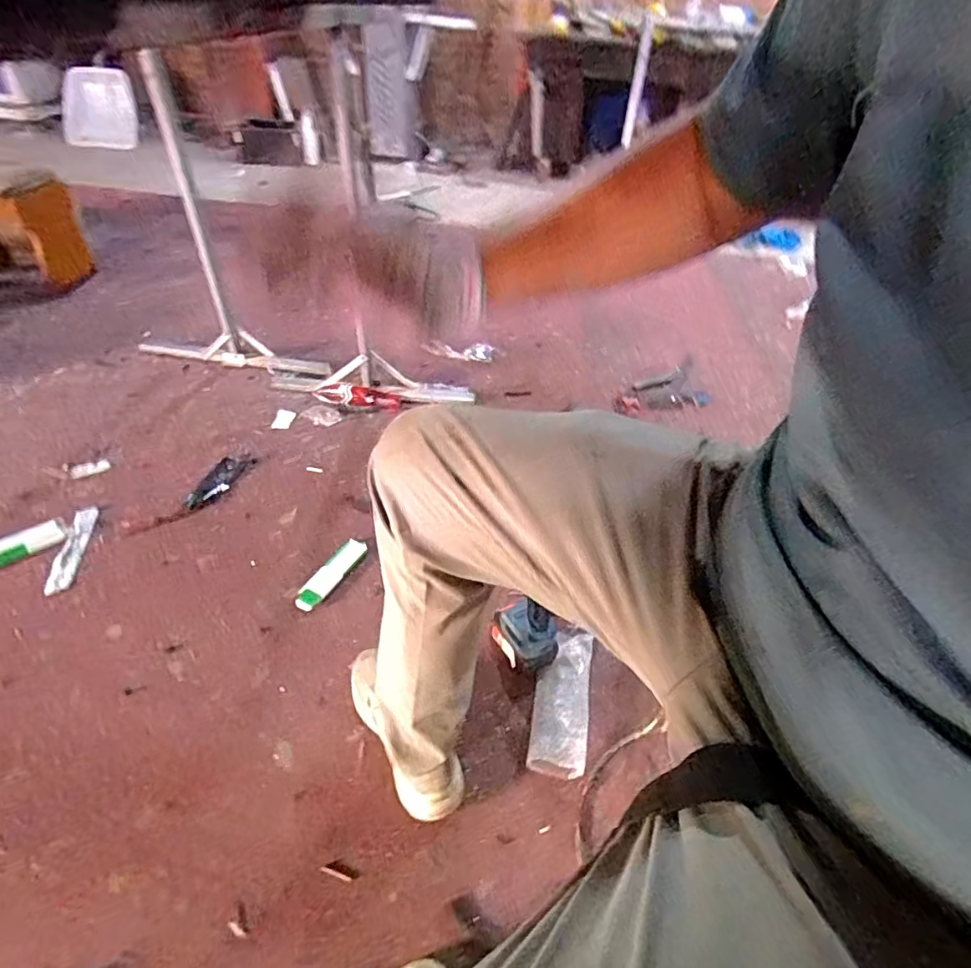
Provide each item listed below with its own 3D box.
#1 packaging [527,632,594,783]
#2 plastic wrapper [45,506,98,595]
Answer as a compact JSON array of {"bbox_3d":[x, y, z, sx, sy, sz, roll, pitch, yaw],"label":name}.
[{"bbox_3d":[0.126,0.356,0.913,0.084,0.046,0.240,11,42,5],"label":"packaging"},{"bbox_3d":[-0.832,0.123,1.103,0.037,0.013,0.230,-8,44,-15],"label":"plastic wrapper"}]

